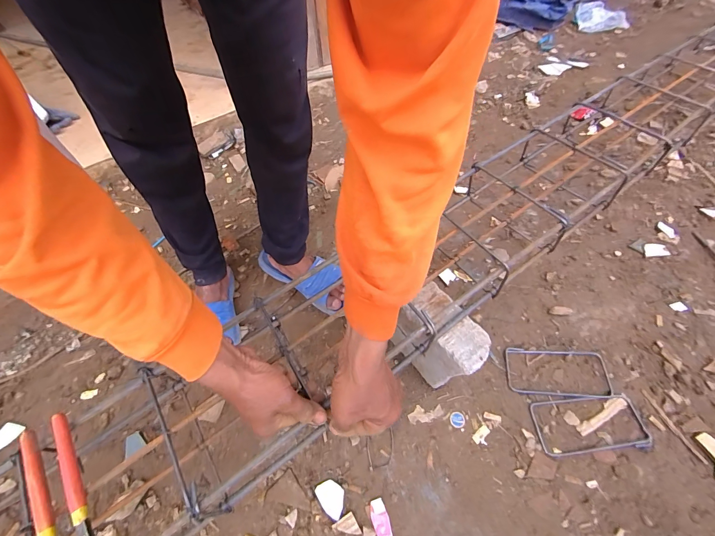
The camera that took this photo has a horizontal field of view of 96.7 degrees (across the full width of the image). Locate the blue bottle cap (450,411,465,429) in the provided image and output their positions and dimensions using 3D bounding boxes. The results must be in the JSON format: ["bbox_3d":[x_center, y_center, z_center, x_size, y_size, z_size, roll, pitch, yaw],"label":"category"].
[{"bbox_3d":[0.191,0.290,0.609,0.027,0.004,0.028,-1,55,1],"label":"blue bottle cap"}]

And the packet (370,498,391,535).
[{"bbox_3d":[0.040,0.426,0.523,0.027,0.005,0.075,-14,55,-9],"label":"packet"}]

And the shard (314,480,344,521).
[{"bbox_3d":[-0.044,0.393,0.544,0.041,0.009,0.057,-32,60,-19],"label":"shard"}]

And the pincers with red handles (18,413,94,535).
[{"bbox_3d":[-0.306,0.261,0.326,0.046,0.023,0.218,-28,58,-17],"label":"pincers with red handles"}]

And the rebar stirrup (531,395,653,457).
[{"bbox_3d":[0.432,0.289,0.592,0.200,0.010,0.094,-5,55,-2],"label":"rebar stirrup"}]

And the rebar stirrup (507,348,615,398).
[{"bbox_3d":[0.408,0.212,0.650,0.202,0.006,0.093,2,55,3],"label":"rebar stirrup"}]

